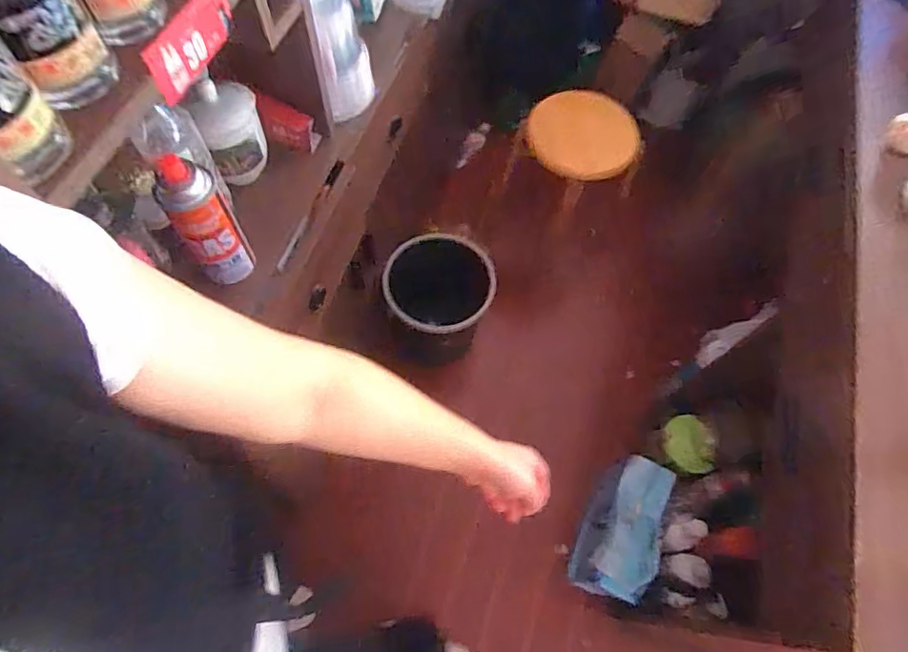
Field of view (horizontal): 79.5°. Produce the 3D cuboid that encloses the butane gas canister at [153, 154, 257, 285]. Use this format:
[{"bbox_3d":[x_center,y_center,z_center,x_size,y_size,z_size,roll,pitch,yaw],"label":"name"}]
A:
[{"bbox_3d":[-0.292,-0.121,0.653,0.064,0.190,0.061,1,65,-2],"label":"butane gas canister"}]

